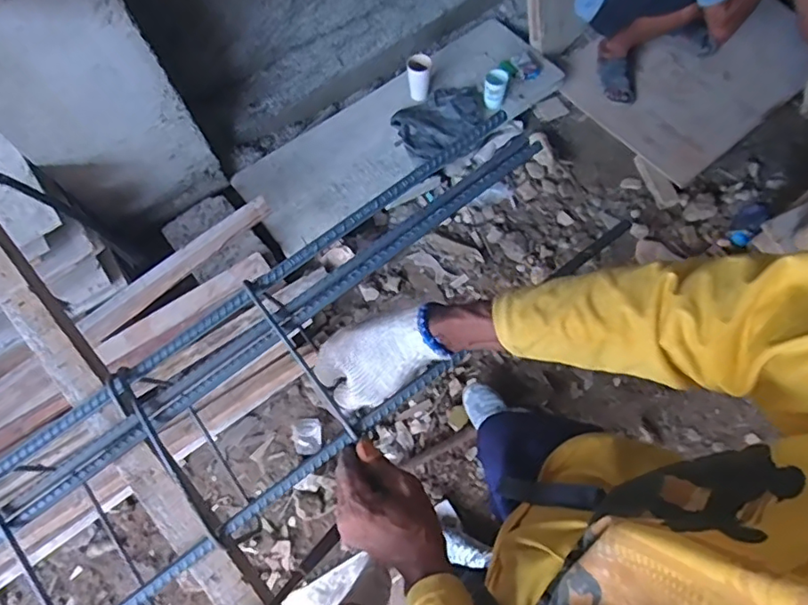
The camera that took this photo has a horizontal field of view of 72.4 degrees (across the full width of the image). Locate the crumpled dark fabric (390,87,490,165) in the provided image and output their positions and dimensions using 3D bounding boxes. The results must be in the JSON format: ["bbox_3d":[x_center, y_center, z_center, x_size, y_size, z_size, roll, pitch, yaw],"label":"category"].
[{"bbox_3d":[0.135,-0.594,1.804,0.343,0.063,0.244,-32,74,-10],"label":"crumpled dark fabric"}]

